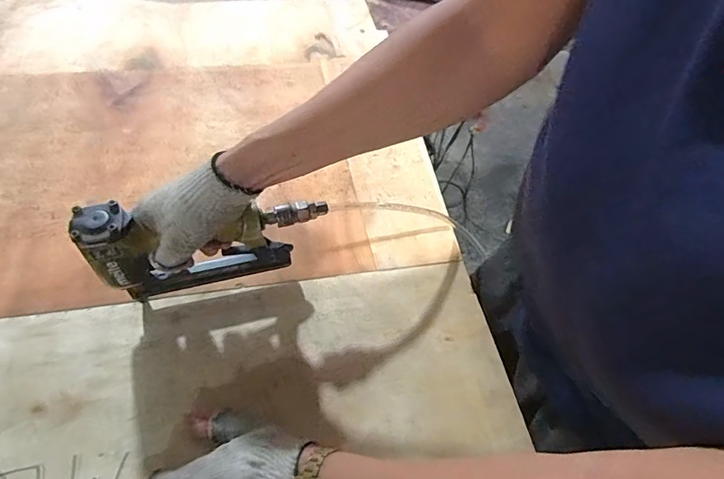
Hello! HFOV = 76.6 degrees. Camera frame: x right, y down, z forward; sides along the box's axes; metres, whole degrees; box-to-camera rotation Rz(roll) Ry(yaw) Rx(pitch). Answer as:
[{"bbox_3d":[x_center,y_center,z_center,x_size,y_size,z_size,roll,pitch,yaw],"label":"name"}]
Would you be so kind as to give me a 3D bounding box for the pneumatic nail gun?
[{"bbox_3d":[-0.152,0.002,0.480,0.223,0.125,0.042,-12,58,-12],"label":"pneumatic nail gun"}]

